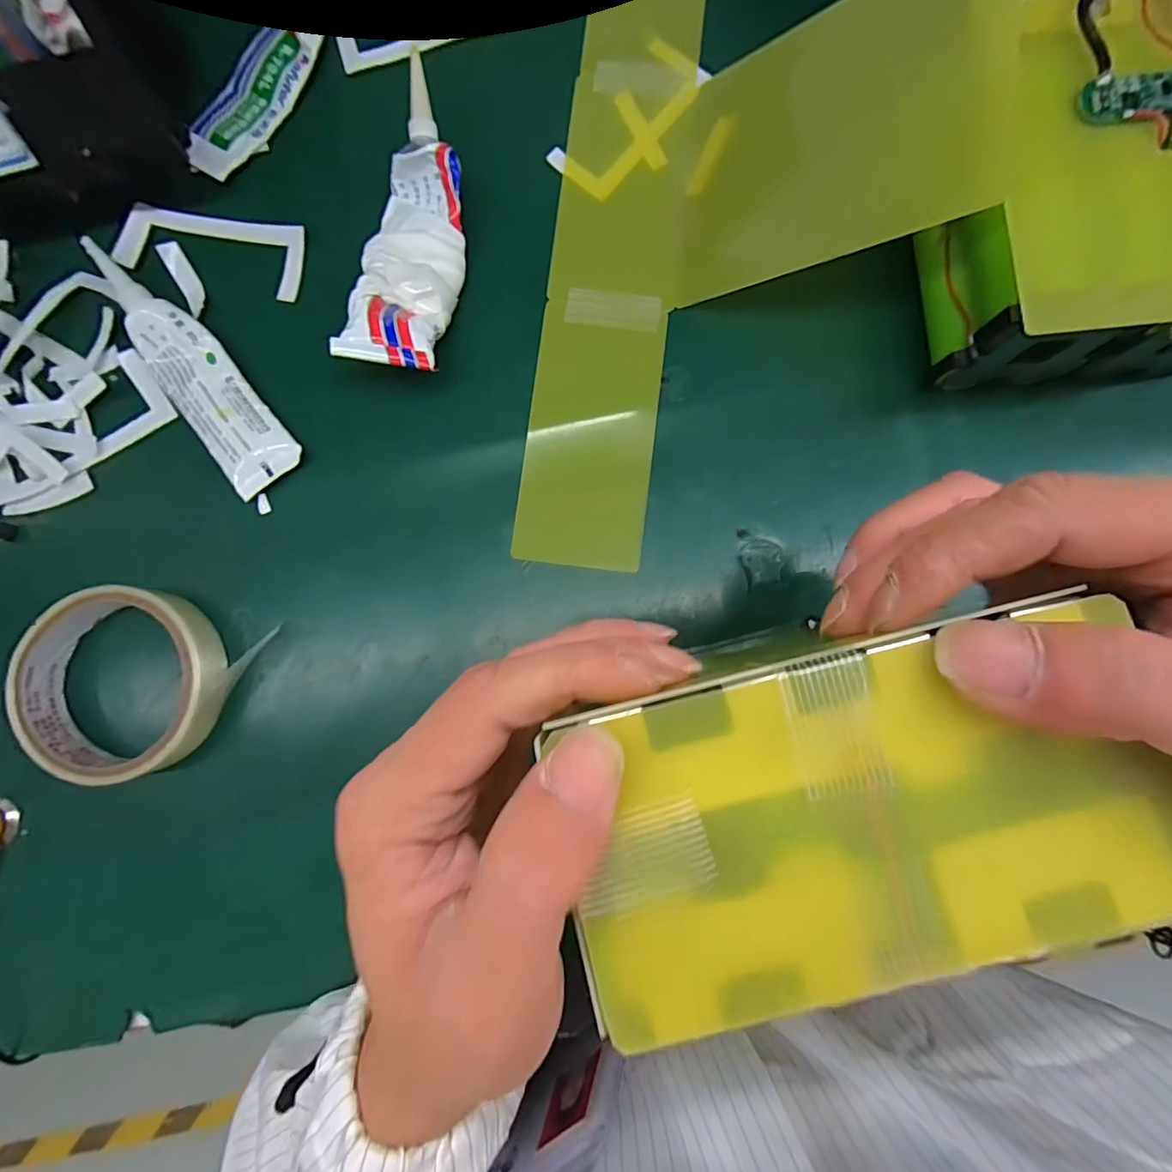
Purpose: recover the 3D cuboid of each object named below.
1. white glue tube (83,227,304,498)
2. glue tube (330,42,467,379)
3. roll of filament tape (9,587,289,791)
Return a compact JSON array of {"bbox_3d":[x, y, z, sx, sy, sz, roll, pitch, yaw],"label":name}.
[{"bbox_3d":[-0.208,-0.113,0.280,0.039,0.015,0.146,-39,86,-1],"label":"white glue tube"},{"bbox_3d":[-0.088,-0.182,0.276,0.047,0.034,0.151,6,86,2],"label":"glue tube"},{"bbox_3d":[-0.226,0.045,0.262,0.093,0.026,0.088,0,86,2],"label":"roll of filament tape"}]

